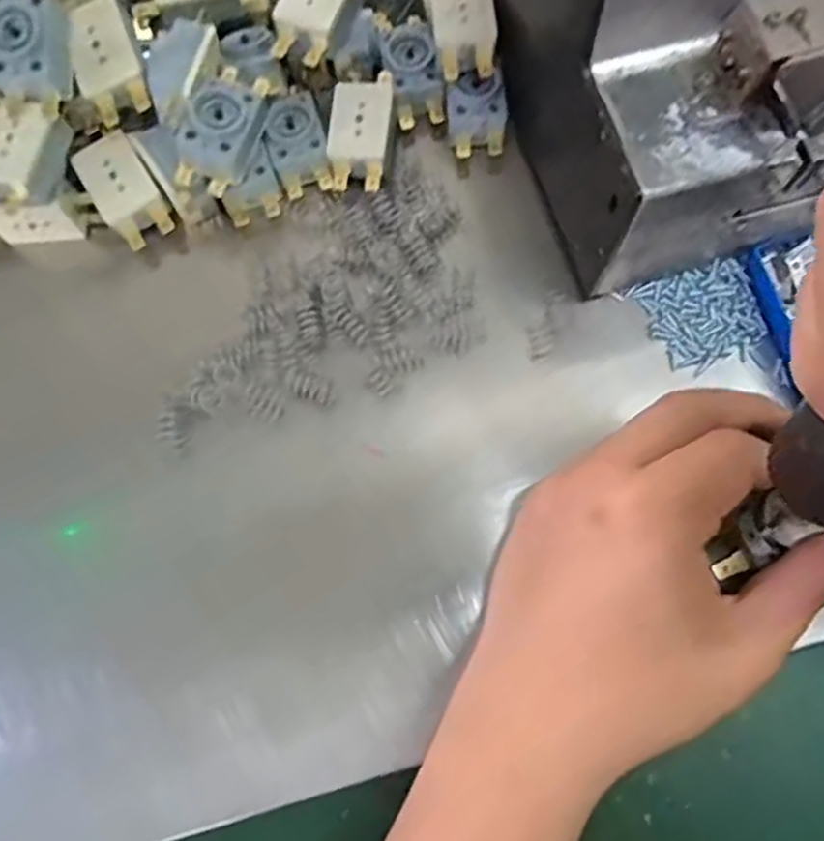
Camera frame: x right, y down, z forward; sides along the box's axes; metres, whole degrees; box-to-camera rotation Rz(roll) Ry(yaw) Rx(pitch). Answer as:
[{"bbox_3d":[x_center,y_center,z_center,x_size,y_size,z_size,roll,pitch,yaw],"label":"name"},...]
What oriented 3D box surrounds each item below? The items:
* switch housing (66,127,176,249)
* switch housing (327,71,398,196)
[{"bbox_3d":[-0.129,-0.104,0.308,0.027,0.014,0.045,-32,77,-6],"label":"switch housing"},{"bbox_3d":[-0.023,-0.132,0.314,0.027,0.014,0.055,5,76,3],"label":"switch housing"}]

